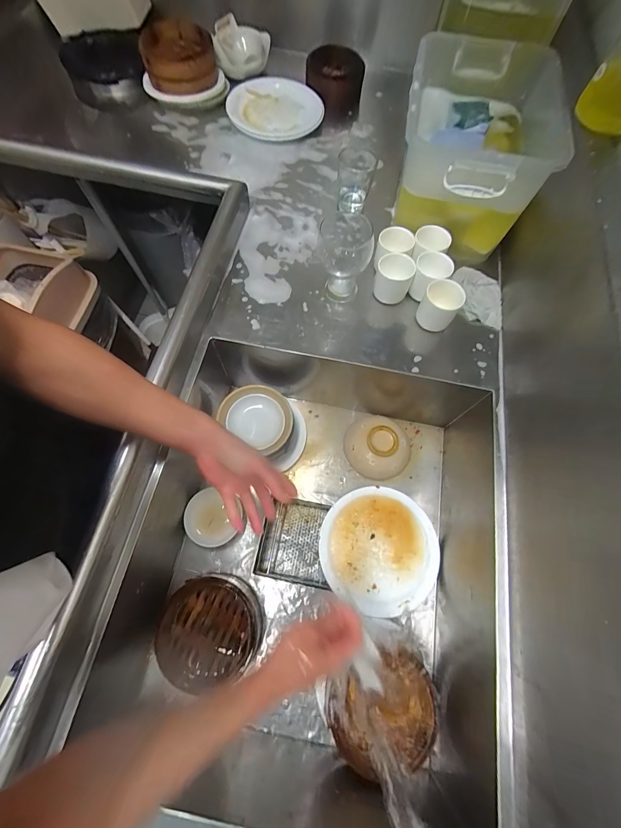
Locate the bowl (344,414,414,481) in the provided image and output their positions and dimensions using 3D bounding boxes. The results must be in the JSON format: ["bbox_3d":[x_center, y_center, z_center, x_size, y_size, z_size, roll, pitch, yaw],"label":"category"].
[{"bbox_3d":[0.146,0.067,0.698,0.139,0.051,0.133,1,69,-3],"label":"bowl"}]

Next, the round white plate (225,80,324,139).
[{"bbox_3d":[-0.088,-0.756,0.807,0.233,0.033,0.205,-5,69,-5],"label":"round white plate"}]

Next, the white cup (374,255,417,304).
[{"bbox_3d":[0.150,-0.247,0.599,0.064,0.076,0.056,13,69,2],"label":"white cup"}]

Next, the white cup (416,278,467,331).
[{"bbox_3d":[0.223,-0.185,0.574,0.061,0.083,0.058,1,70,-2],"label":"white cup"}]

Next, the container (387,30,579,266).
[{"bbox_3d":[0.309,-0.515,0.620,0.262,0.182,0.390,21,69,5],"label":"container"}]

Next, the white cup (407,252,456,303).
[{"bbox_3d":[0.215,-0.246,0.598,0.063,0.068,0.068,23,69,6],"label":"white cup"}]

